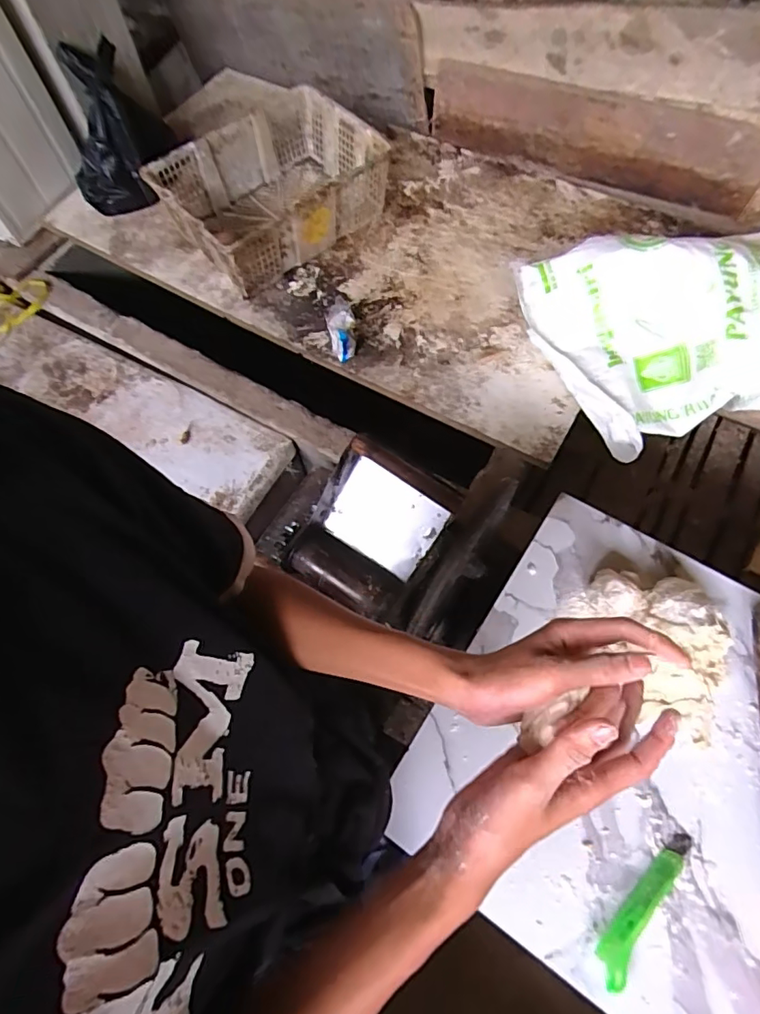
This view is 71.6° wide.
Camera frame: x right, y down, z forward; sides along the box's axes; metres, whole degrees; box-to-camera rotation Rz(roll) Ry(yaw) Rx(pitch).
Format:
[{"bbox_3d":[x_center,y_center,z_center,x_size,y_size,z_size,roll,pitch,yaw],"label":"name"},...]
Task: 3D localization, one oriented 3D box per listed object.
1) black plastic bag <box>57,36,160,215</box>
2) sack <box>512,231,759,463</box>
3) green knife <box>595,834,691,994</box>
[{"bbox_3d":[-0.598,-0.845,1.189,0.195,0.318,0.102,-5,22,-2],"label":"black plastic bag"},{"bbox_3d":[0.635,-0.323,0.969,0.671,0.174,0.428,-8,64,-3],"label":"sack"},{"bbox_3d":[0.273,0.410,0.546,0.033,0.015,0.163,37,70,16],"label":"green knife"}]

